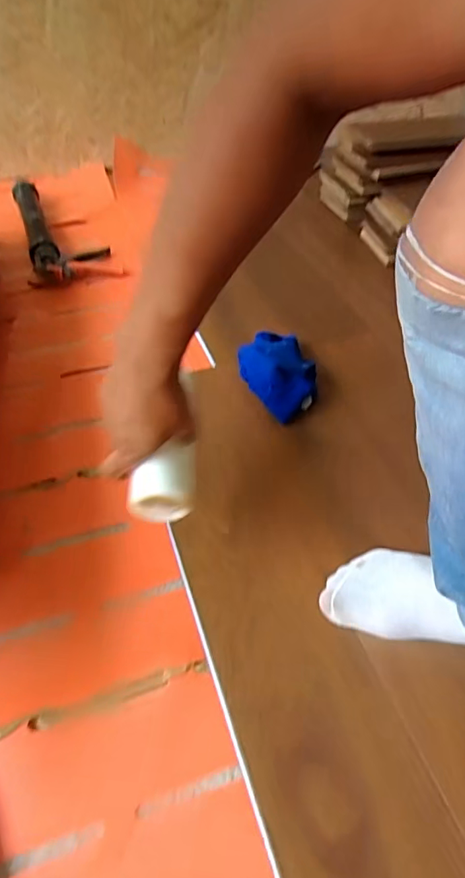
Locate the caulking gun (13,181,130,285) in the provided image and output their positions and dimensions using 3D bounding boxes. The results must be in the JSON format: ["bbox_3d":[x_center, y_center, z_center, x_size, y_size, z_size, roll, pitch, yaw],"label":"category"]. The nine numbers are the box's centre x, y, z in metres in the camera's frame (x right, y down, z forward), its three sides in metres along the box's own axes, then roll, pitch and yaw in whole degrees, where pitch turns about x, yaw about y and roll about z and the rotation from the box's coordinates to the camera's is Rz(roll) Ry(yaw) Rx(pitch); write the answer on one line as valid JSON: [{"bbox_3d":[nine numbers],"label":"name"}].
[{"bbox_3d":[-0.415,-0.497,1.141,0.190,0.074,0.426,-22,48,-15],"label":"caulking gun"}]

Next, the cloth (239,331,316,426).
[{"bbox_3d":[0.076,-0.113,0.778,0.114,0.084,0.137,-31,53,-25],"label":"cloth"}]

